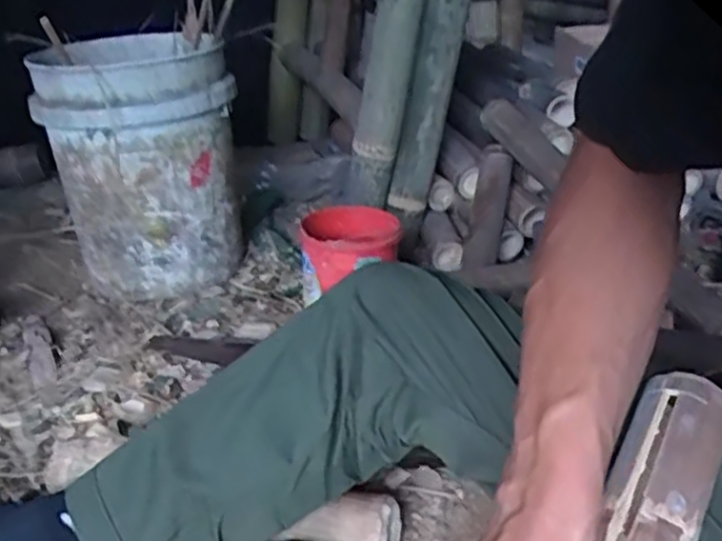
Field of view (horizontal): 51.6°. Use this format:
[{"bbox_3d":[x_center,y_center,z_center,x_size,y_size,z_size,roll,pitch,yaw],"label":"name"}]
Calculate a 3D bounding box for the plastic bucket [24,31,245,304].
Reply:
[{"bbox_3d":[-0.363,-0.187,1.258,0.286,0.384,0.291,-12,27,-18],"label":"plastic bucket"}]

